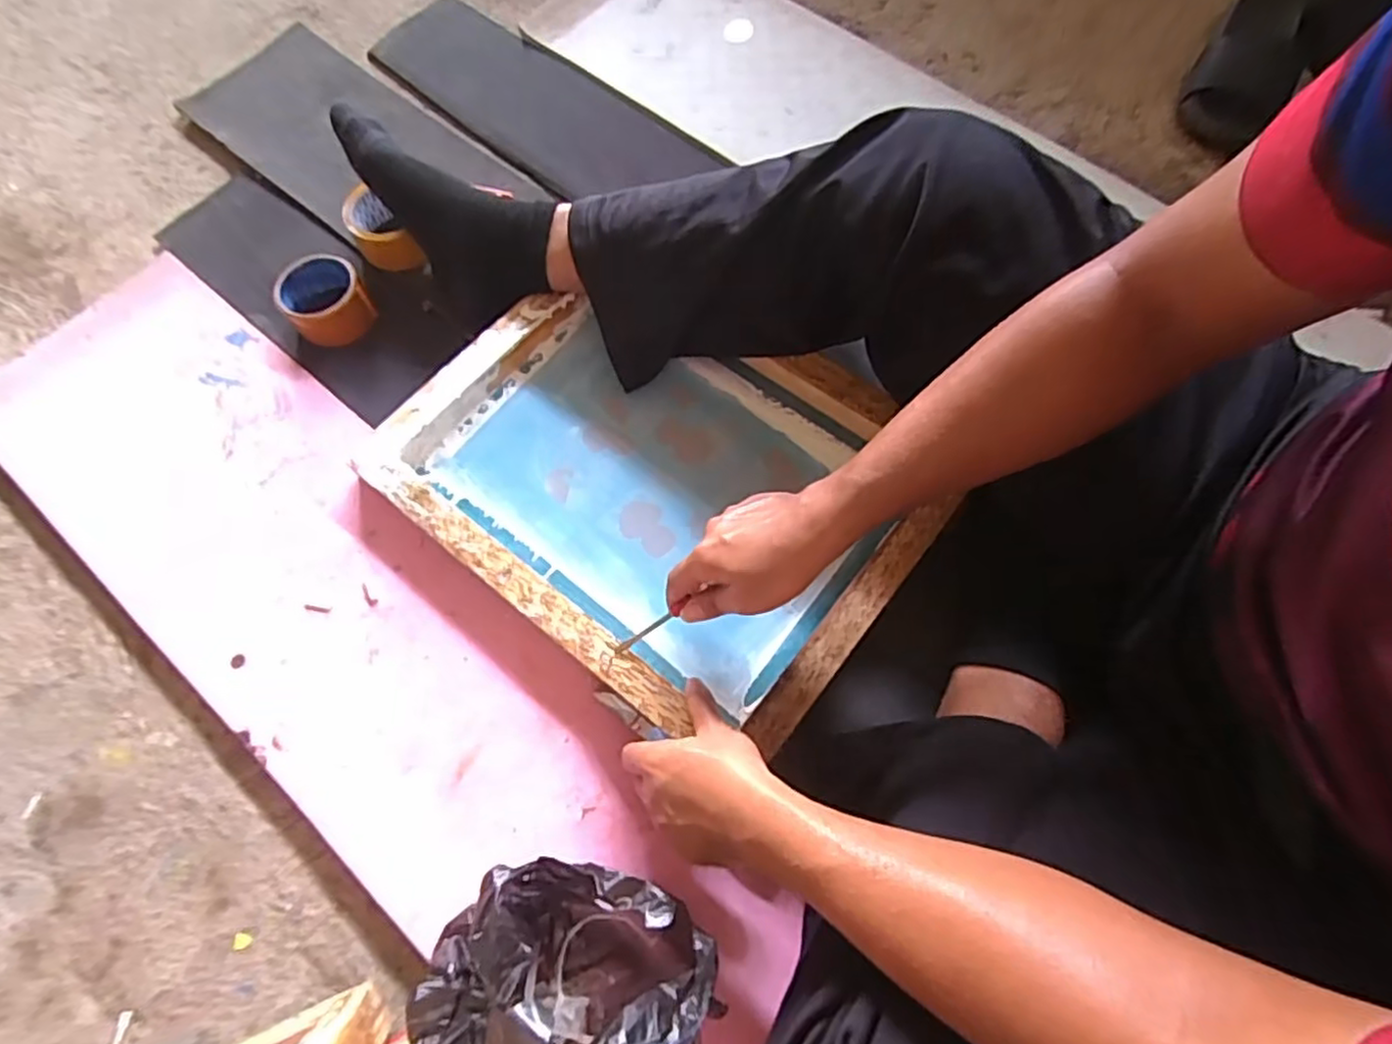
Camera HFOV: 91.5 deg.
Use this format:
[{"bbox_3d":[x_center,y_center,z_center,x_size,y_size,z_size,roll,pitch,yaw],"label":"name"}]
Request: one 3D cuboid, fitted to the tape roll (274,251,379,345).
[{"bbox_3d":[-0.399,-0.241,0.731,0.084,0.042,0.084,-37,73,-12],"label":"tape roll"}]

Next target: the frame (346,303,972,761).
[{"bbox_3d":[-0.033,-0.042,0.634,0.461,0.047,0.349,34,74,13],"label":"frame"}]

